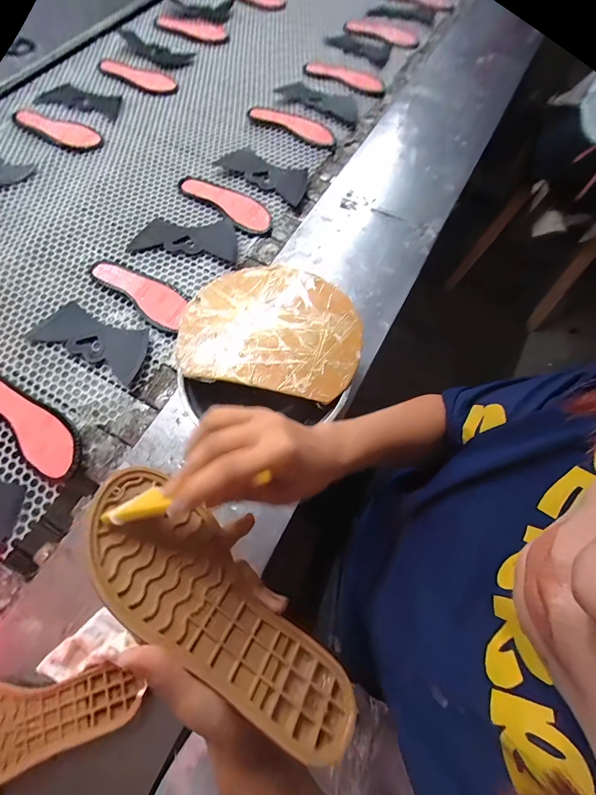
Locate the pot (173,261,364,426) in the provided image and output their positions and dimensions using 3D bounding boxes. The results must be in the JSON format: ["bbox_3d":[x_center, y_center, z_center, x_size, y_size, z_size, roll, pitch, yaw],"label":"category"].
[{"bbox_3d":[-0.040,-0.073,0.459,0.235,0.080,0.228,0,68,-1],"label":"pot"}]

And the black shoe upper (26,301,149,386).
[{"bbox_3d":[-0.341,-0.099,0.536,0.199,0.010,0.090,22,69,6],"label":"black shoe upper"}]

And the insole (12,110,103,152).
[{"bbox_3d":[-0.556,-0.618,0.737,0.228,0.005,0.086,27,70,8],"label":"insole"}]

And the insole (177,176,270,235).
[{"bbox_3d":[-0.146,-0.406,0.660,0.228,0.015,0.074,38,72,12],"label":"insole"}]

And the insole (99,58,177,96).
[{"bbox_3d":[-0.413,-0.846,0.842,0.224,0.015,0.093,23,69,7],"label":"insole"}]

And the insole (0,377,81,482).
[{"bbox_3d":[-0.406,0.040,0.473,0.221,0.019,0.075,30,70,9],"label":"insole"}]

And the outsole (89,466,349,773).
[{"bbox_3d":[-0.060,0.148,0.228,0.232,0.010,0.076,40,42,7],"label":"outsole"}]

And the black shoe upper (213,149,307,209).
[{"bbox_3d":[-0.065,-0.490,0.693,0.230,0.017,0.092,38,72,12],"label":"black shoe upper"}]

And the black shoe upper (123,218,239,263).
[{"bbox_3d":[-0.211,-0.310,0.618,0.205,0.017,0.093,10,68,1],"label":"black shoe upper"}]

